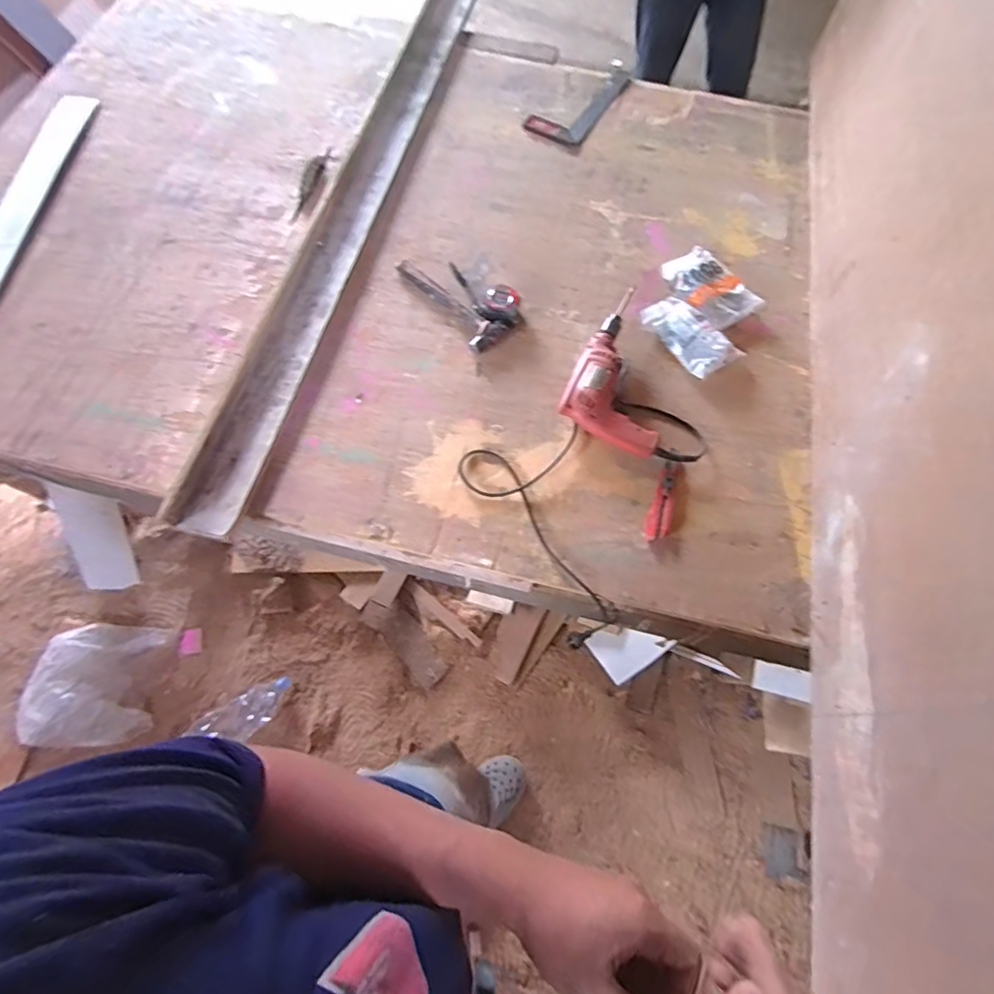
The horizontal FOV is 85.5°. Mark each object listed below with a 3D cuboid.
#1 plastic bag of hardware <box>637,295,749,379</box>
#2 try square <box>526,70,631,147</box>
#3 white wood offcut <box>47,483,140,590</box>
[{"bbox_3d":[0.333,-0.286,0.930,0.095,0.020,0.161,-32,71,-13],"label":"plastic bag of hardware"},{"bbox_3d":[0.185,-0.876,1.188,0.130,0.015,0.265,28,69,11],"label":"try square"},{"bbox_3d":[-1.027,0.112,1.384,0.130,0.347,0.020,1,40,-19],"label":"white wood offcut"}]

